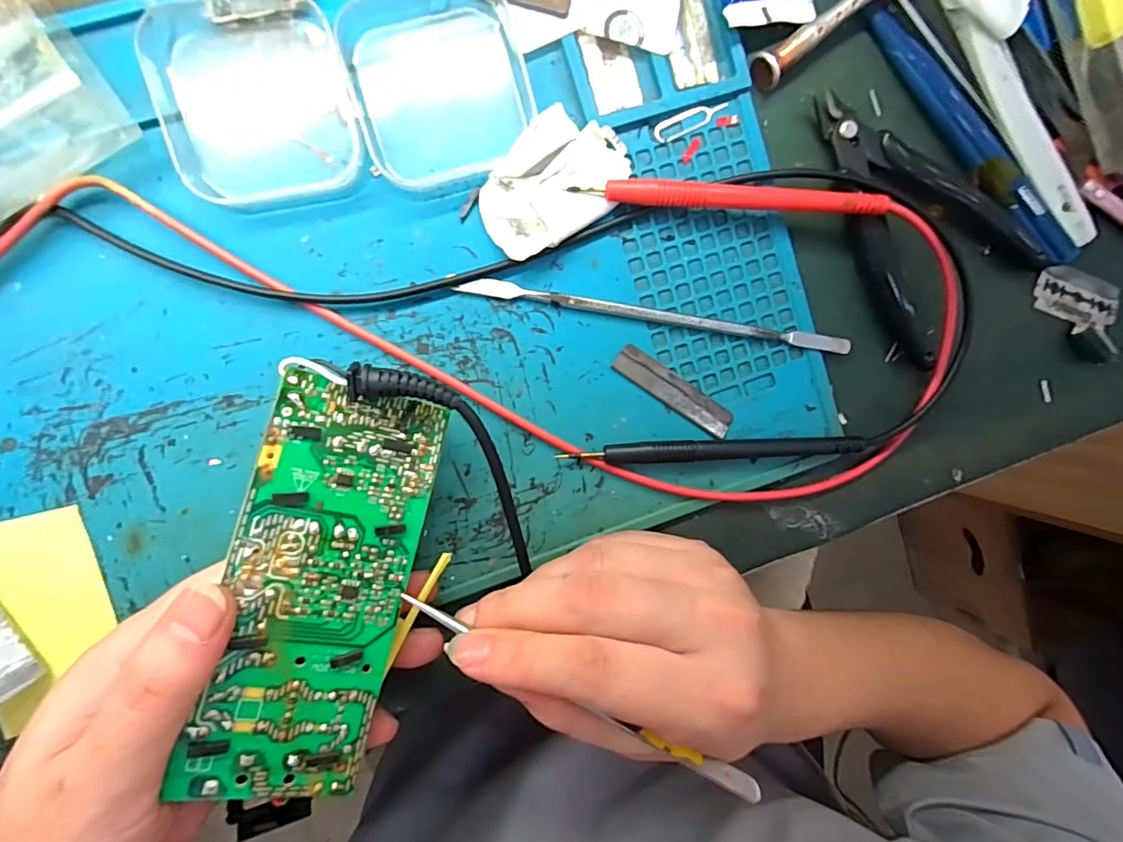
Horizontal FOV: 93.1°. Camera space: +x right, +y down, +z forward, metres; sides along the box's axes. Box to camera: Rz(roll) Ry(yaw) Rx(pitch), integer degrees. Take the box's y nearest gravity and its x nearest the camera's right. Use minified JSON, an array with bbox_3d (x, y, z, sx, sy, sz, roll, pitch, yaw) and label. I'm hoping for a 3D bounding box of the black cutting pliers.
[{"bbox_3d":[0.154,-0.091,0.227,0.069,0.009,0.115,-34,98,-3],"label":"black cutting pliers"}]

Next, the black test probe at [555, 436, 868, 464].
[{"bbox_3d":[0.066,0.012,0.225,0.127,0.013,0.009,-2,96,-7],"label":"black test probe"}]

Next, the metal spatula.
[{"bbox_3d":[0.040,-0.044,0.221,0.169,0.006,0.007,8,95,-8],"label":"metal spatula"}]

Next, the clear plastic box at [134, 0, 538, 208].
[{"bbox_3d":[-0.079,-0.124,0.198,0.131,0.008,0.071,-9,96,-6],"label":"clear plastic box"}]

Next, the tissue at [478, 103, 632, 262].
[{"bbox_3d":[-0.004,-0.094,0.208,0.062,0.011,0.043,-37,99,-2],"label":"tissue"}]

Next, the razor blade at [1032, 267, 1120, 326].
[{"bbox_3d":[0.240,-0.058,0.246,0.040,0.004,0.023,15,94,-3],"label":"razor blade"}]

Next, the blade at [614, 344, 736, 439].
[{"bbox_3d":[0.048,-0.012,0.225,0.057,0.004,0.013,33,91,-9],"label":"blade"}]

